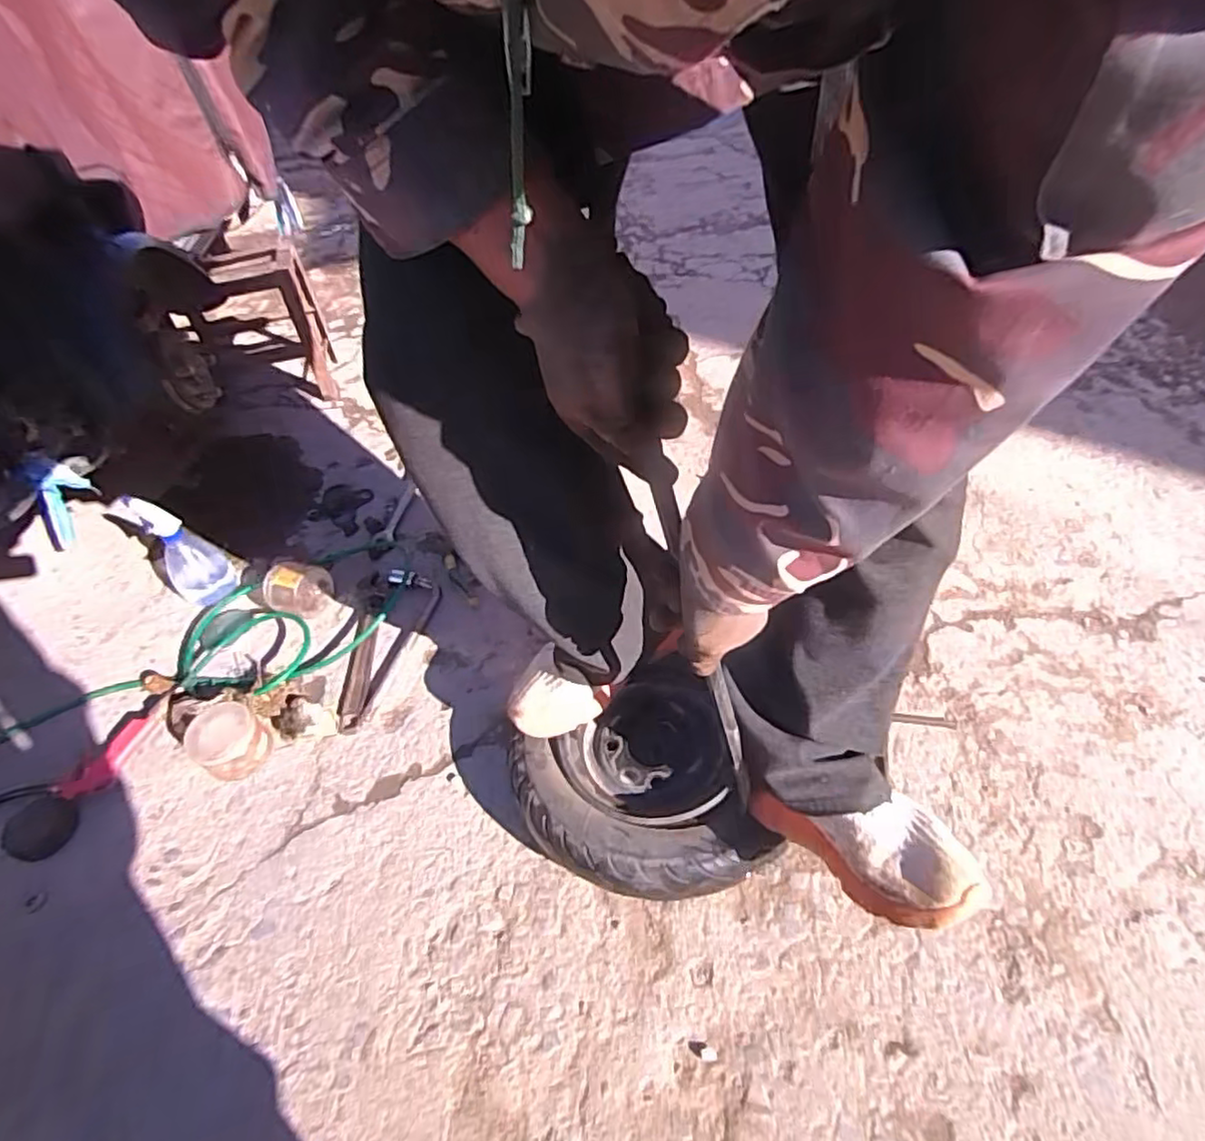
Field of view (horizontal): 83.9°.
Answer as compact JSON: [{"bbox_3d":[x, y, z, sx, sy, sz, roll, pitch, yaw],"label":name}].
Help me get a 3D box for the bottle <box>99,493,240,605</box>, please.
[{"bbox_3d":[-0.676,-0.032,1.082,0.092,0.186,0.067,-31,49,-21],"label":"bottle"}]

